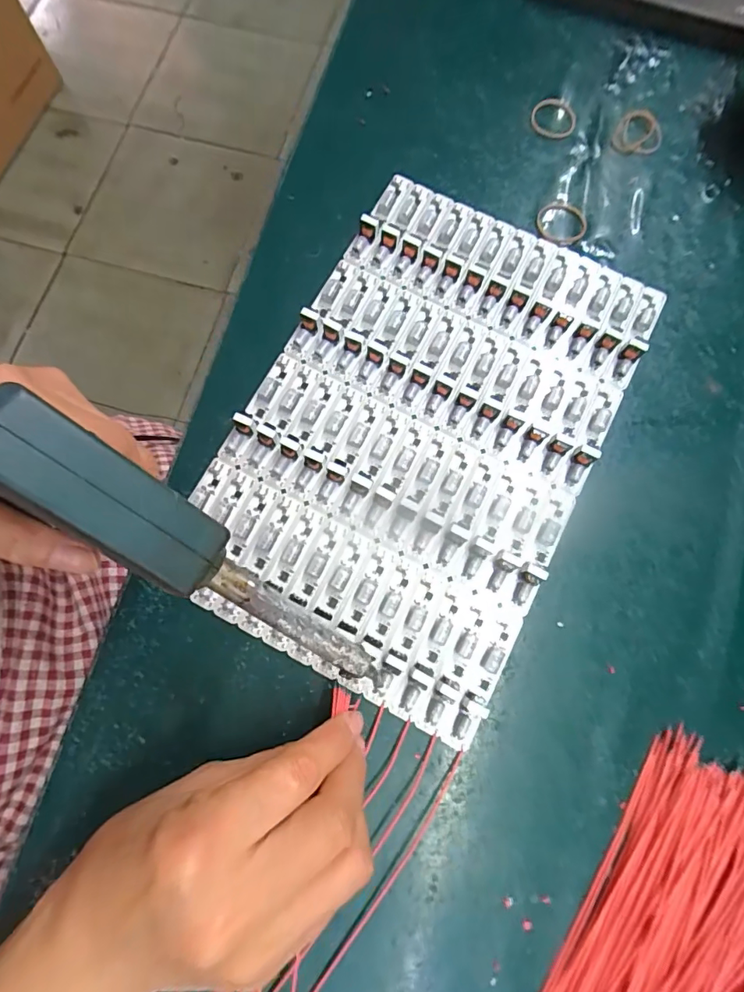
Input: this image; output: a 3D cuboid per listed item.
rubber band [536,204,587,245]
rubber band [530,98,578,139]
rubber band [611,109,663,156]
[{"bbox_3d":[0.124,-0.178,0.314,0.033,0.004,0.031,5,77,-1],"label":"rubber band"},{"bbox_3d":[0.127,-0.264,0.336,0.031,0.007,0.032,0,77,-2],"label":"rubber band"},{"bbox_3d":[0.186,-0.253,0.335,0.031,0.004,0.041,22,77,3],"label":"rubber band"}]

